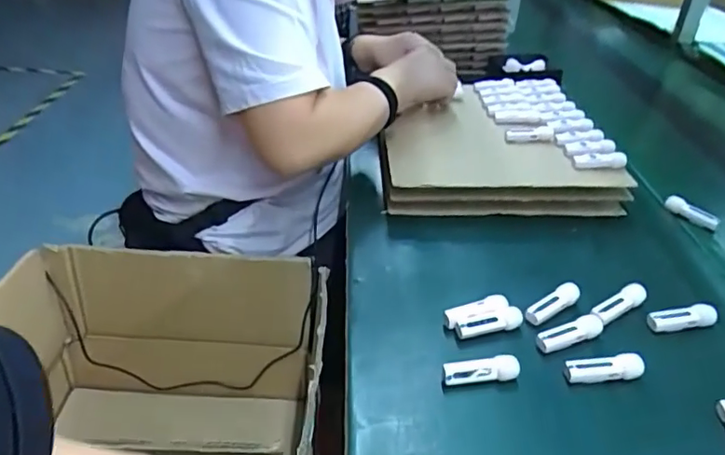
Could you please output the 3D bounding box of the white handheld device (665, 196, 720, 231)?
[{"bbox_3d":[0.409,-0.018,0.698,0.066,0.021,0.019,30,40,10],"label":"white handheld device"}]

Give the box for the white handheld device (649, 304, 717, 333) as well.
[{"bbox_3d":[0.300,0.084,0.530,0.063,0.016,0.020,0,34,-10],"label":"white handheld device"}]

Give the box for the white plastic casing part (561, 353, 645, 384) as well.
[{"bbox_3d":[0.203,0.119,0.476,0.066,0.016,0.019,0,34,-9],"label":"white plastic casing part"}]

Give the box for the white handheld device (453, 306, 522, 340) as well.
[{"bbox_3d":[0.118,0.088,0.516,0.064,0.014,0.017,-6,35,-18],"label":"white handheld device"}]

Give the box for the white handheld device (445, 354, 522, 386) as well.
[{"bbox_3d":[0.099,0.119,0.471,0.063,0.018,0.016,2,34,-7],"label":"white handheld device"}]

